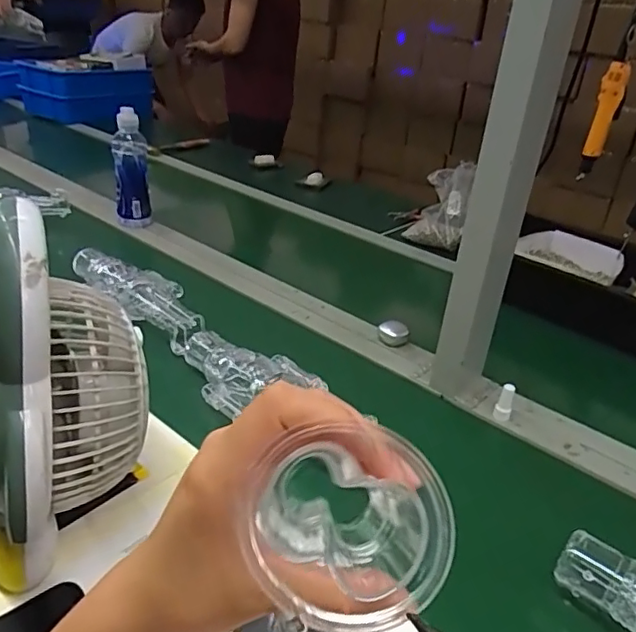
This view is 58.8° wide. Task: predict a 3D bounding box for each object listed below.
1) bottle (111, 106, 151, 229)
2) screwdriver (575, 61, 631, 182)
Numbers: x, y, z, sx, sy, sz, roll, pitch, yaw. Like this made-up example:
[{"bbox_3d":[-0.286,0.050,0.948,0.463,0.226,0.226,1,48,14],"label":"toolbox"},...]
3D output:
[{"bbox_3d":[-0.384,-0.310,1.160,0.067,0.218,0.059,-1,31,-11],"label":"bottle"},{"bbox_3d":[0.508,-0.345,1.009,0.039,0.194,0.031,19,33,23],"label":"screwdriver"}]

